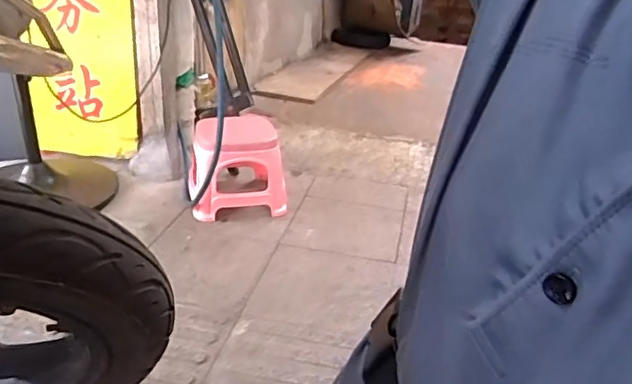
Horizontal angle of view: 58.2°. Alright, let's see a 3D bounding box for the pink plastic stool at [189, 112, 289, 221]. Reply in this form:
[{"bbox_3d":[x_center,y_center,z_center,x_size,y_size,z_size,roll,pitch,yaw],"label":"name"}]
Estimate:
[{"bbox_3d":[-0.223,-0.085,1.596,0.263,0.211,0.254,-2,26,-11],"label":"pink plastic stool"}]

